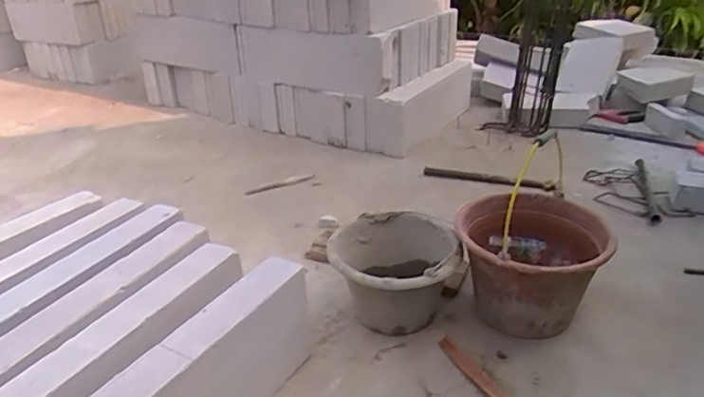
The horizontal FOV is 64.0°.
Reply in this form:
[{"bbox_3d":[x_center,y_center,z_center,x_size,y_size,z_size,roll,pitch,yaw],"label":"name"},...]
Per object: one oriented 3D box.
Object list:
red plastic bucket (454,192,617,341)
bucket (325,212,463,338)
[{"bbox_3d":[0.329,0.137,1.062,0.252,0.204,0.232,-4,27,2],"label":"red plastic bucket"},{"bbox_3d":[0.084,0.148,1.117,0.228,0.172,0.237,-4,27,2],"label":"bucket"}]

